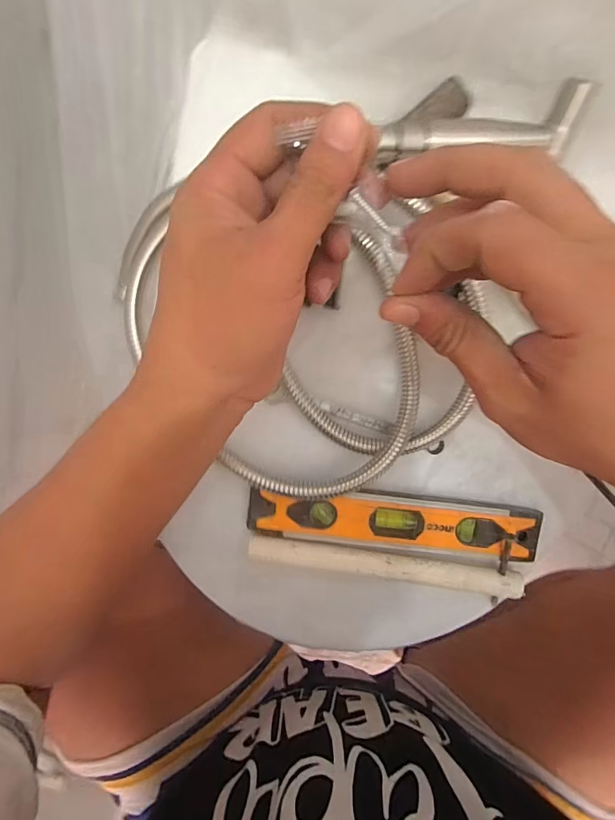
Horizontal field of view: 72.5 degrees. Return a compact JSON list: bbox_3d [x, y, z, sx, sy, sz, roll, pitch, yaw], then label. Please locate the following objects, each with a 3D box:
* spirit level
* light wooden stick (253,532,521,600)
[{"bbox_3d":[0.067,0.085,0.313,0.216,0.017,0.045,9,94,-5],"label":"spirit level"},{"bbox_3d":[0.059,0.117,0.312,0.203,0.014,0.019,8,94,-5],"label":"light wooden stick"}]

